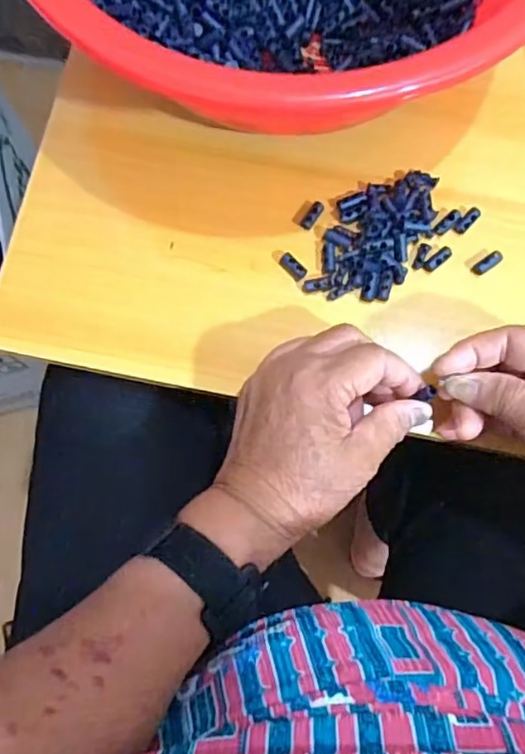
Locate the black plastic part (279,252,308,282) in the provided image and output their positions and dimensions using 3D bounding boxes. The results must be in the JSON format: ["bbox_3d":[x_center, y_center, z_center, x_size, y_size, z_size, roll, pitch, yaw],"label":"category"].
[{"bbox_3d":[0.020,-0.070,0.374,0.010,0.004,0.020,-43,82,-8],"label":"black plastic part"}]

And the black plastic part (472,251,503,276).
[{"bbox_3d":[0.143,-0.072,0.375,0.020,0.005,0.009,-36,81,-7],"label":"black plastic part"}]

